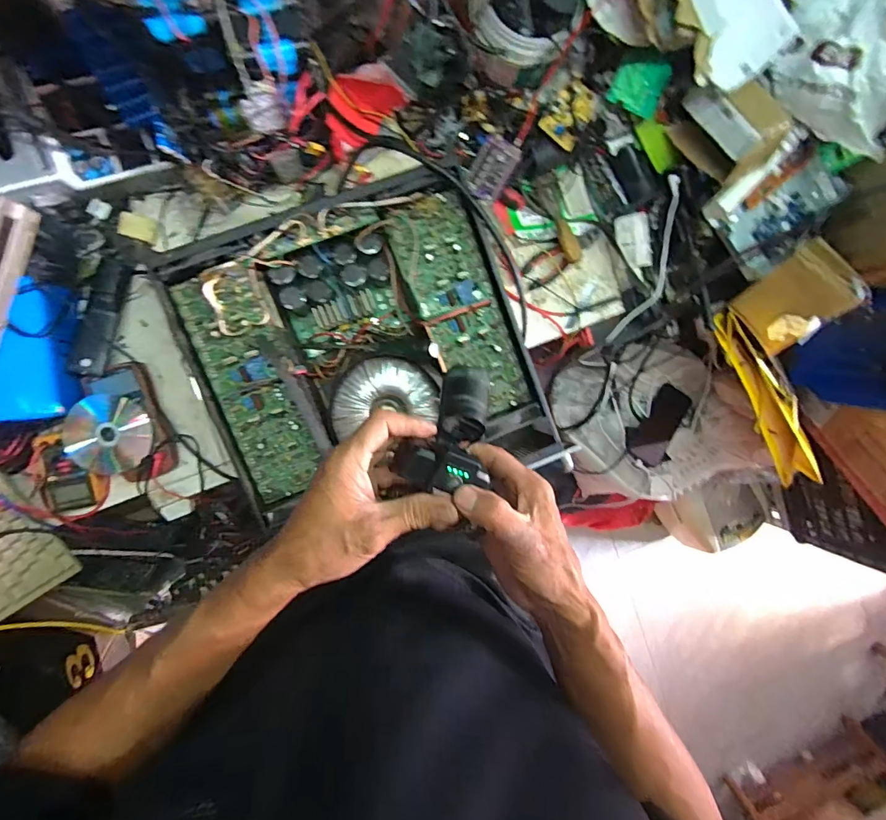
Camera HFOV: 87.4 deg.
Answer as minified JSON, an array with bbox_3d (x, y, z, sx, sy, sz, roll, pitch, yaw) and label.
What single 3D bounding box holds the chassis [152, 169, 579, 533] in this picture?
[{"bbox_3d":[-0.107,-0.070,0.673,0.434,0.115,0.414,-19,94,-5],"label":"chassis"}]

